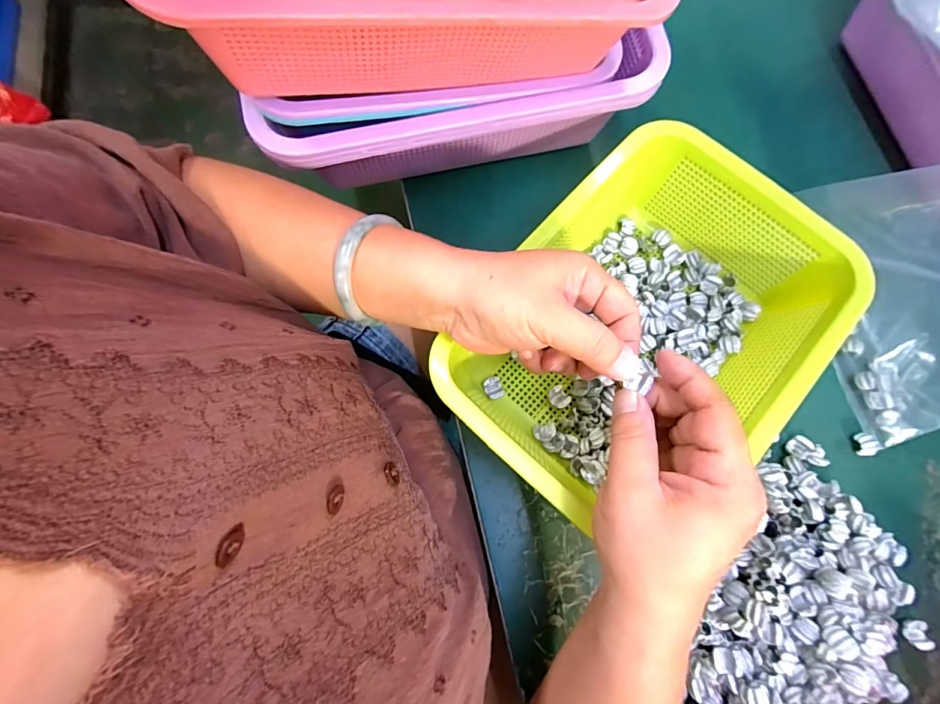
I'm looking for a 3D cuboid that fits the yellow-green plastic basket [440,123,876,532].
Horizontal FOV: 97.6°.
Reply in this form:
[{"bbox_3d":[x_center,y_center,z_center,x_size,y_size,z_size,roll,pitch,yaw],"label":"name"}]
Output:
[{"bbox_3d":[0.123,-0.017,0.301,0.191,0.073,0.257,42,80,8],"label":"yellow-green plastic basket"}]

